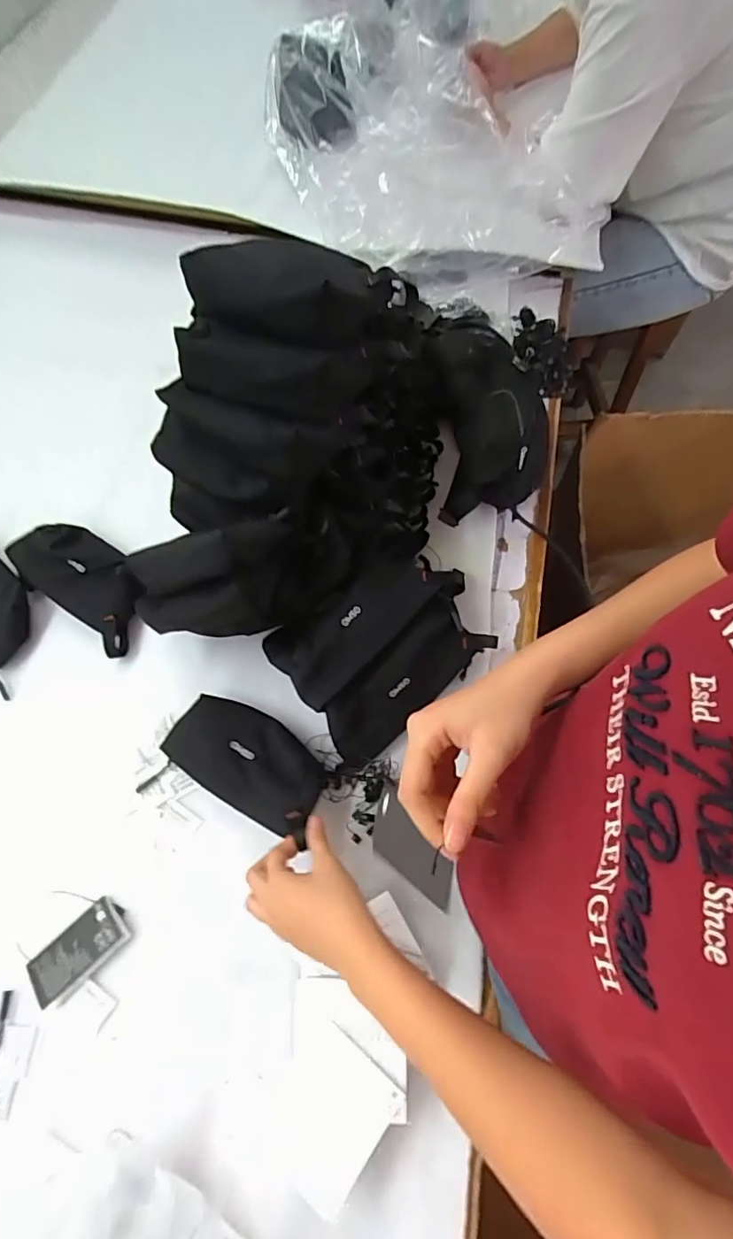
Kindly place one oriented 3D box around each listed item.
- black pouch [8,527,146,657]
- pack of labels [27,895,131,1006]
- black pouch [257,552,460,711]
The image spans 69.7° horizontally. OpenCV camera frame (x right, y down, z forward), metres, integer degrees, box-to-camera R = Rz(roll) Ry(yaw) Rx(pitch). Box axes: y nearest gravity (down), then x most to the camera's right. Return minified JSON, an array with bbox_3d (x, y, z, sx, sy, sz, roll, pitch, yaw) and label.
[{"bbox_3d":[-0.351,-0.053,0.651,0.202,0.031,0.096,35,74,13],"label":"black pouch"},{"bbox_3d":[-0.280,0.323,0.508,0.093,0.019,0.053,-40,74,-13],"label":"pack of labels"},{"bbox_3d":[-0.001,-0.005,0.561,0.211,0.035,0.089,-41,74,-13],"label":"black pouch"}]

